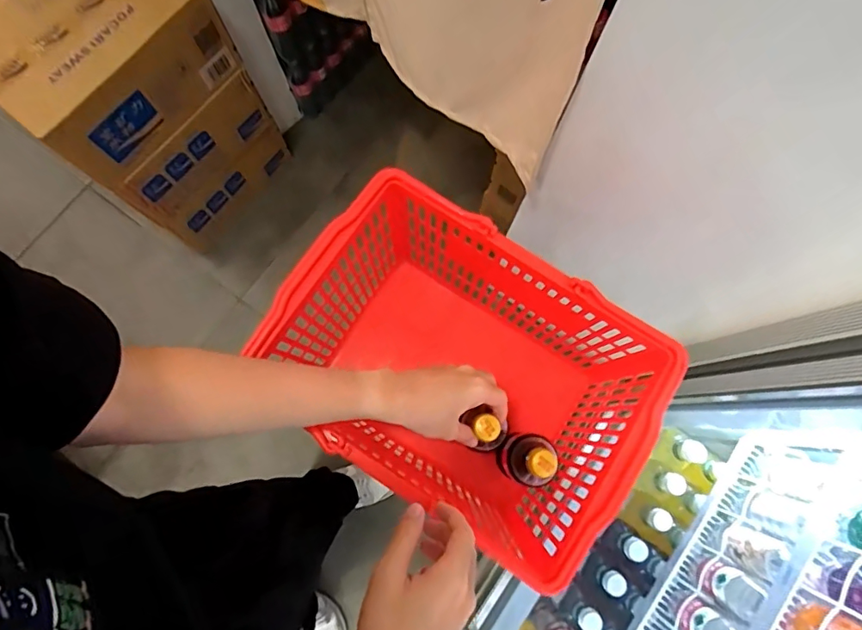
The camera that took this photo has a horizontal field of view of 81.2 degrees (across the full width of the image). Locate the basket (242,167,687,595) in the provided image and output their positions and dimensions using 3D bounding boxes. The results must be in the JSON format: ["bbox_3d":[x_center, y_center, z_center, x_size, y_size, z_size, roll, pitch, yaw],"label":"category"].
[{"bbox_3d":[0.031,0.071,0.638,0.401,0.263,0.285,32,80,5],"label":"basket"}]

